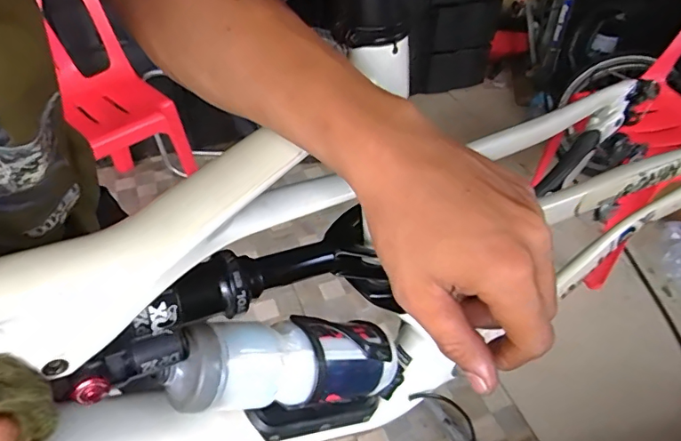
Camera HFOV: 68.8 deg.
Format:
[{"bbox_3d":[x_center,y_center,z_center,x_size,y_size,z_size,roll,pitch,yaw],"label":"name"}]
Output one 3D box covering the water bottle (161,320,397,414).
[{"bbox_3d":[-0.042,0.132,0.448,0.230,0.065,0.062,14,34,-36],"label":"water bottle"}]

